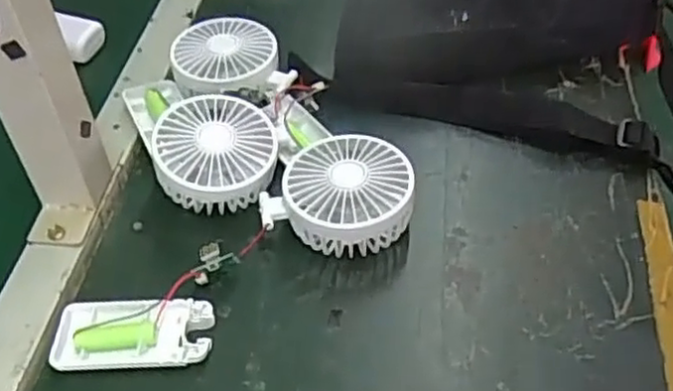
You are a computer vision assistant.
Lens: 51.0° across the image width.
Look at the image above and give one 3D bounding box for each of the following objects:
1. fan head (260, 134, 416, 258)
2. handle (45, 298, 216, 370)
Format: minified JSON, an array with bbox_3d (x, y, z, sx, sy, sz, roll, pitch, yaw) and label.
[{"bbox_3d":[0.004,0.002,0.487,0.099,0.044,0.088,18,49,18],"label":"fan head"},{"bbox_3d":[-0.125,0.086,0.438,0.094,0.013,0.045,-2,46,0],"label":"handle"}]

